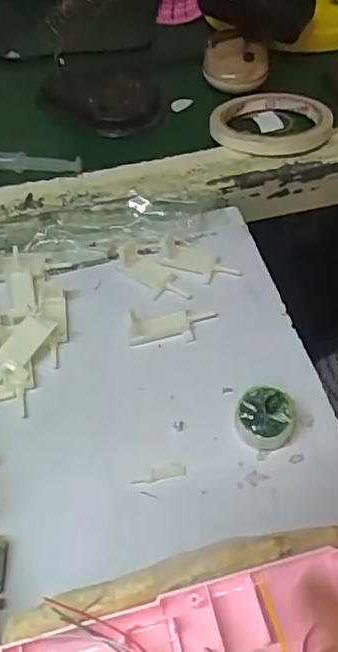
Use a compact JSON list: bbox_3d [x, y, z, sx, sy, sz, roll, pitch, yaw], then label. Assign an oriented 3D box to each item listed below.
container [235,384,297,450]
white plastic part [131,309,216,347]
[{"bbox_3d":[0.055,0.052,0.321,0.032,0.019,0.031,0,54,0],"label":"container"},{"bbox_3d":[0.002,-0.003,0.364,0.056,0.013,0.023,-4,54,-4],"label":"white plastic part"}]

